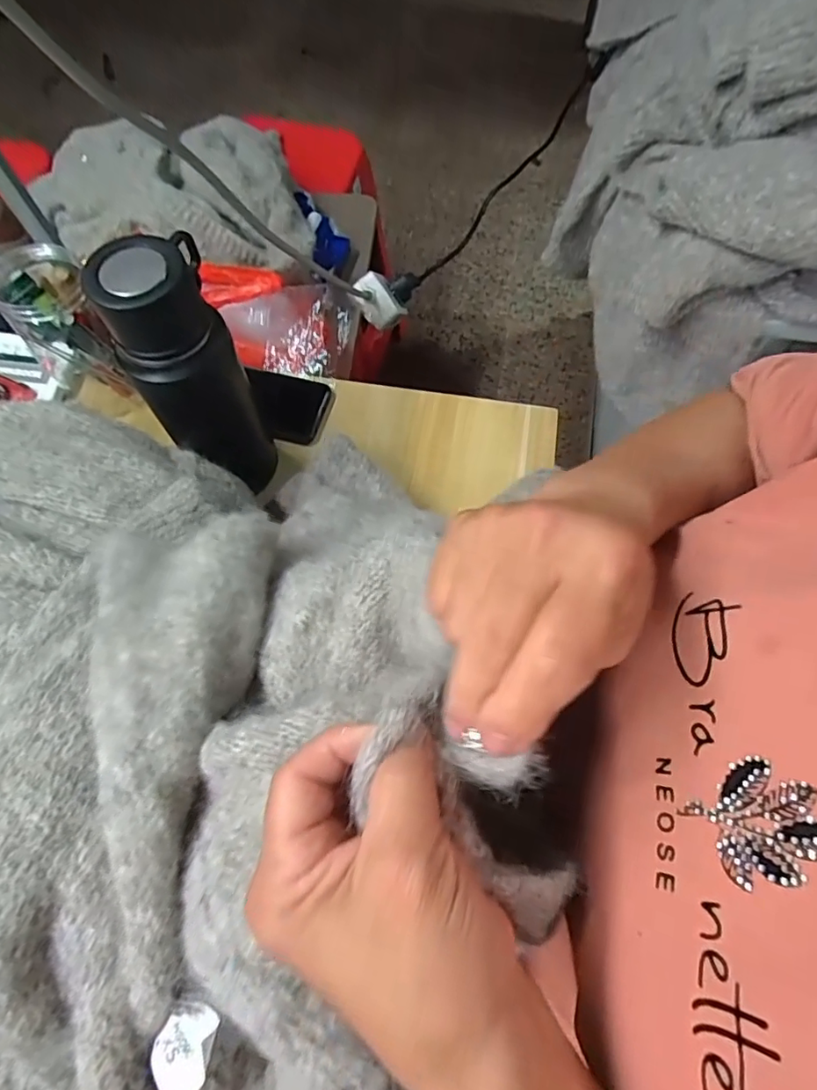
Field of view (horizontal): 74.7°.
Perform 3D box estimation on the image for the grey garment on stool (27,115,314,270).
[{"bbox_3d":[-0.338,-0.534,0.800,0.387,0.080,0.289,0,67,-1],"label":"grey garment on stool"}]

